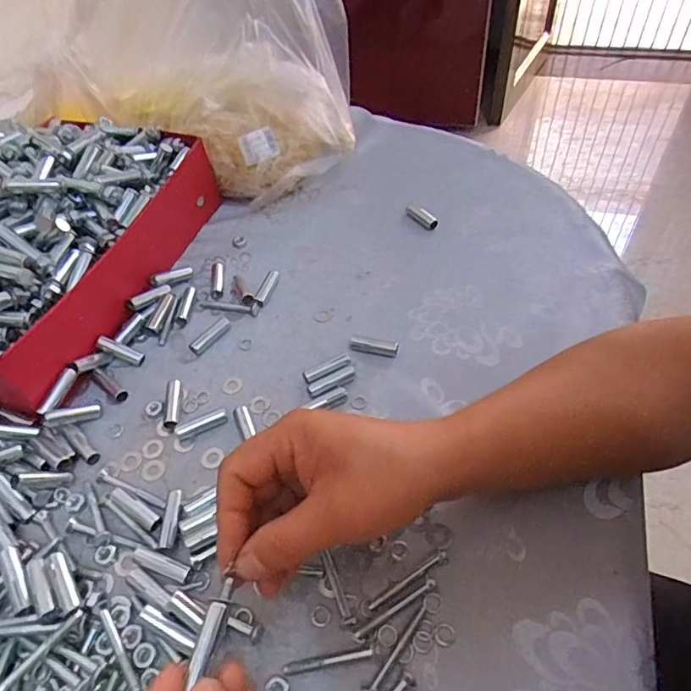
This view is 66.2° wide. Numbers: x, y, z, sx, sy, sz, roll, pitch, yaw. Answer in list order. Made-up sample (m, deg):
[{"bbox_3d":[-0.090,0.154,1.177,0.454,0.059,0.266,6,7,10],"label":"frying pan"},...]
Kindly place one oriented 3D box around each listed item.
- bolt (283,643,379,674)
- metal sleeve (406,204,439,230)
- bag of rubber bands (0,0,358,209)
[{"bbox_3d":[-0.008,0.177,0.299,0.054,0.004,0.006,-10,51,-4],"label":"bolt"},{"bbox_3d":[0.079,-0.135,0.553,0.015,0.009,0.044,-31,55,-20],"label":"metal sleeve"},{"bbox_3d":[-0.186,-0.299,0.554,0.376,0.242,0.157,10,52,12],"label":"bag of rubber bands"}]

